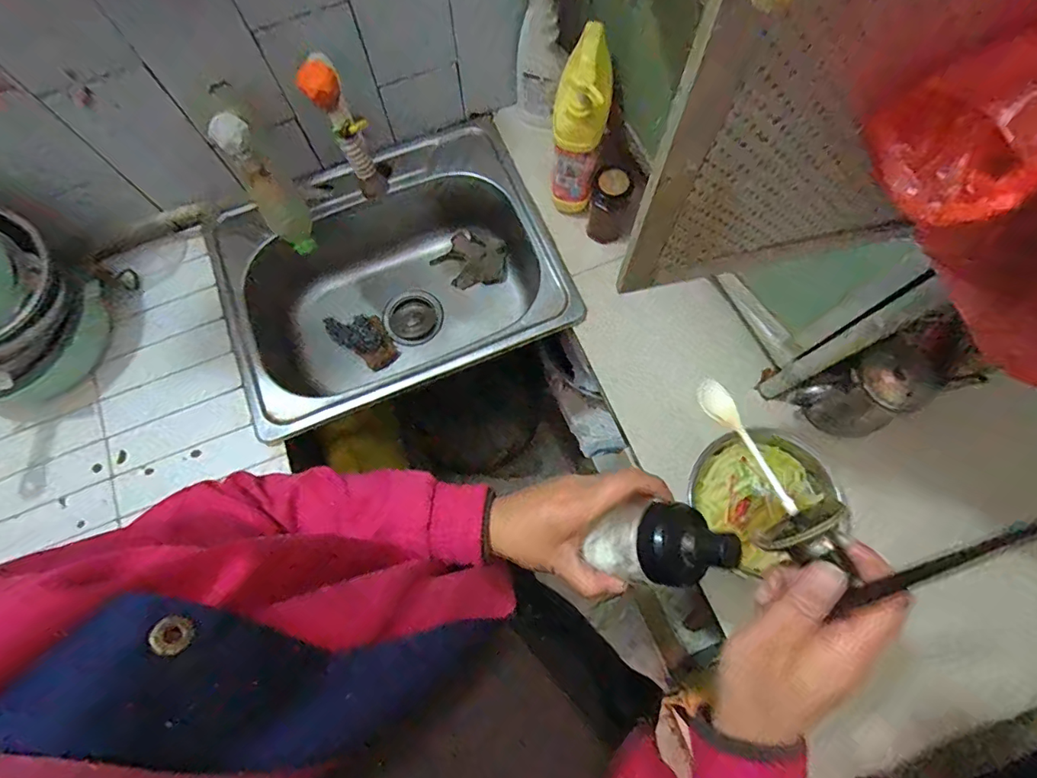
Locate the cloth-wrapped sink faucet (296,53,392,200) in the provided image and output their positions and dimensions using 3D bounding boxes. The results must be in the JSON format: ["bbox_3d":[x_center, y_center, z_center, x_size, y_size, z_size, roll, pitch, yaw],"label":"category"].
[{"bbox_3d":[-0.220,-0.334,0.645,0.059,0.169,0.048,-29,74,-7],"label":"cloth-wrapped sink faucet"}]

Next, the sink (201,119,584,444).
[{"bbox_3d":[-0.208,-0.171,0.861,0.522,0.174,0.387,-23,74,-5],"label":"sink"}]

